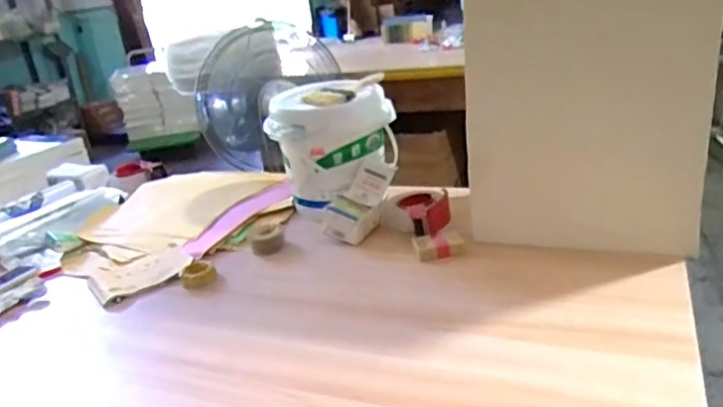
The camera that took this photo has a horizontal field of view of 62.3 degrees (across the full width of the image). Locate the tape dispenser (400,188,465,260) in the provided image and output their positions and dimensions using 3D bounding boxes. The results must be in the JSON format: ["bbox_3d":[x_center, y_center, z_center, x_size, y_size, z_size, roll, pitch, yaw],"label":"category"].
[{"bbox_3d":[0.135,0.036,1.168,0.104,0.053,0.207,-8,22,0],"label":"tape dispenser"}]

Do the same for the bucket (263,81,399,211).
[{"bbox_3d":[-0.063,-0.125,1.325,0.213,0.249,0.211,14,31,43],"label":"bucket"}]

